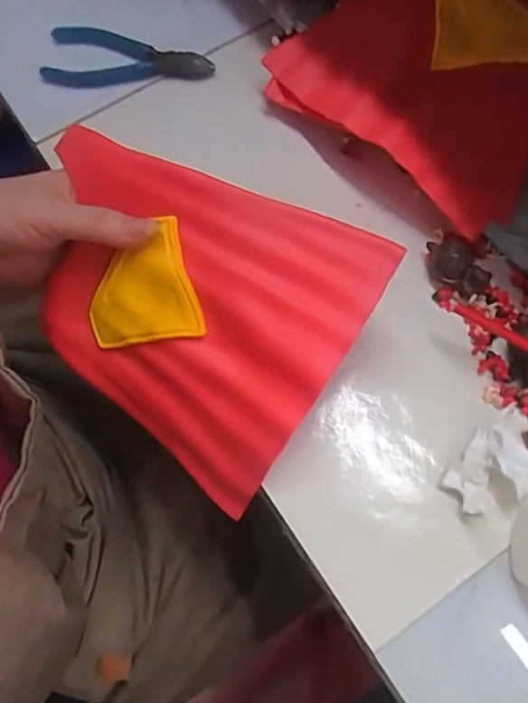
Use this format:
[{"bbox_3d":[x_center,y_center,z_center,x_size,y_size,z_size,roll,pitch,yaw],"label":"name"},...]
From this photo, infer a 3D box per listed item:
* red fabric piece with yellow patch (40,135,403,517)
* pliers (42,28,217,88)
[{"bbox_3d":[-0.051,-0.020,0.320,0.190,0.024,0.171,29,102,12],"label":"red fabric piece with yellow patch"},{"bbox_3d":[-0.102,-0.224,0.418,0.123,0.017,0.043,-2,70,2],"label":"pliers"}]

